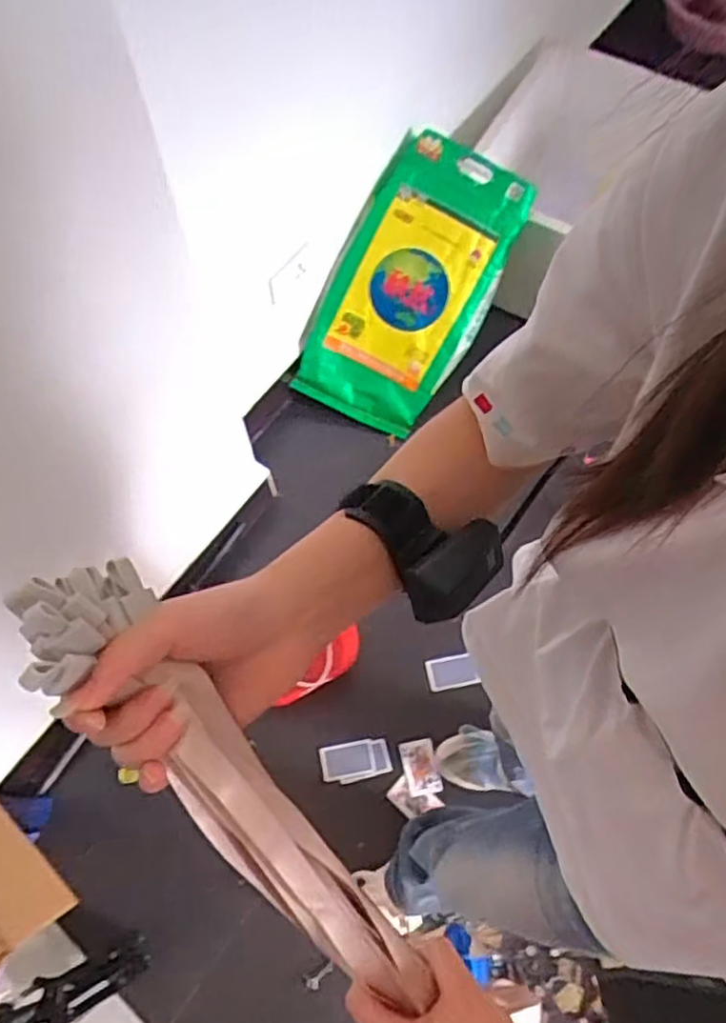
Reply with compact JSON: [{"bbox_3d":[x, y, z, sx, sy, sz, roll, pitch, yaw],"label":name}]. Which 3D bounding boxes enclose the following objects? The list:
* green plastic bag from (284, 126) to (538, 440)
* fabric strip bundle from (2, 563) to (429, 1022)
[{"bbox_3d":[0.100,-0.457,1.480,0.321,0.086,0.585,27,113,-13],"label":"green plastic bag"},{"bbox_3d":[-0.053,0.152,0.351,0.053,0.046,0.313,-39,107,-15],"label":"fabric strip bundle"}]

